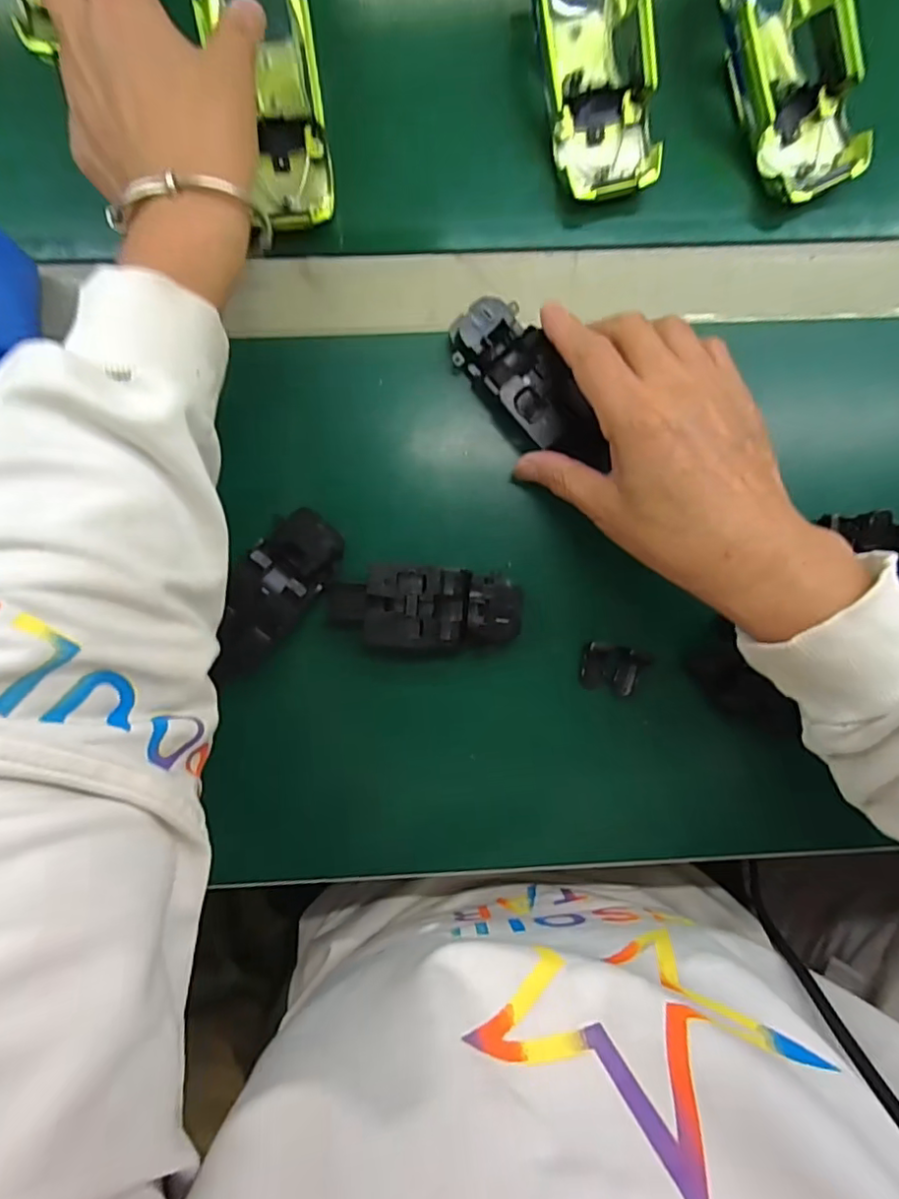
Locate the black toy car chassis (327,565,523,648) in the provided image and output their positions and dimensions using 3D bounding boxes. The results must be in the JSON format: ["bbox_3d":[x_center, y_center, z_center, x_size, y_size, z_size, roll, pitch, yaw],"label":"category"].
[{"bbox_3d":[-0.014,0.004,0.310,0.102,0.027,0.041,1,92,-2],"label":"black toy car chassis"}]

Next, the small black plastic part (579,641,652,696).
[{"bbox_3d":[0.090,0.039,0.315,0.033,0.014,0.026,7,92,-2],"label":"small black plastic part"}]

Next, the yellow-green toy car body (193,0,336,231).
[{"bbox_3d":[-0.092,-0.273,0.300,0.050,0.026,0.147,-12,104,-1],"label":"yellow-green toy car body"}]

